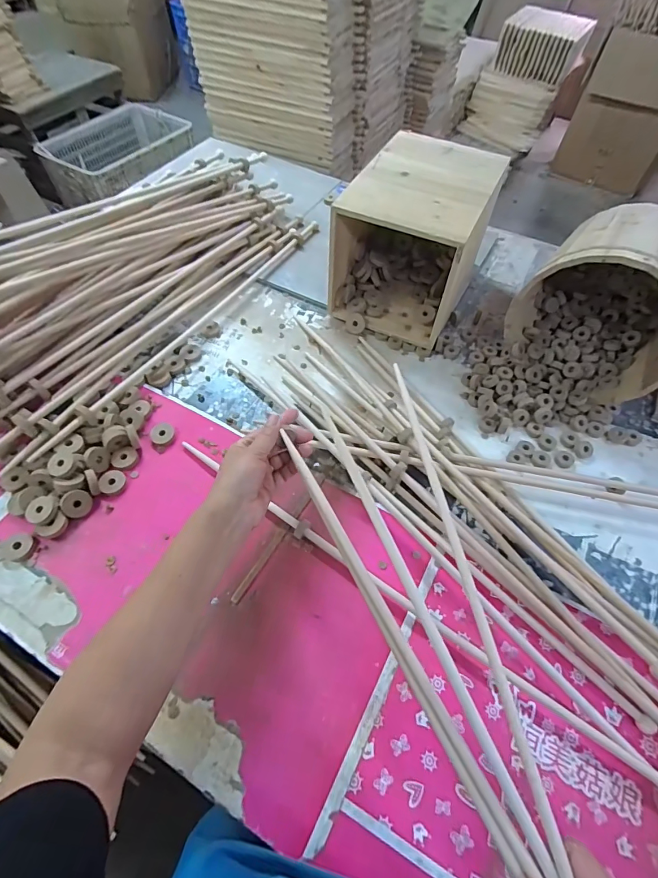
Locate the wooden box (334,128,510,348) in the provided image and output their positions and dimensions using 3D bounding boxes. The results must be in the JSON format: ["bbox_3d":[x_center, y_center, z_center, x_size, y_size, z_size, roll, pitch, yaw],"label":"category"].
[{"bbox_3d":[0.150,-0.347,0.722,0.198,0.196,0.275,22,60,13],"label":"wooden box"}]

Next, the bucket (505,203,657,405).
[{"bbox_3d":[0.434,-0.214,0.629,0.225,0.193,0.239,37,64,21],"label":"bucket"}]

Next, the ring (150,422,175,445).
[{"bbox_3d":[-0.247,-0.009,0.622,0.032,0.009,0.035,0,60,0],"label":"ring"}]

